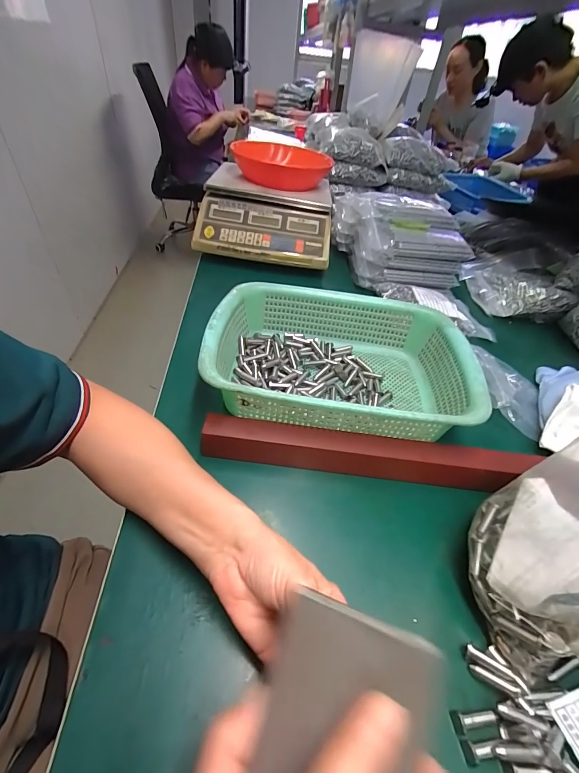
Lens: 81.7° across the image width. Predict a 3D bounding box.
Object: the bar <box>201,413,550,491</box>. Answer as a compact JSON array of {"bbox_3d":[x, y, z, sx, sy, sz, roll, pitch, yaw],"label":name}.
[{"bbox_3d":[0.074,0.068,0.338,0.315,0.047,0.028,7,45,-1],"label":"bar"}]

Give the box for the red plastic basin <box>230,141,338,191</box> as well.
[{"bbox_3d":[-0.011,-0.474,0.725,0.196,0.071,0.215,4,45,-4],"label":"red plastic basin"}]

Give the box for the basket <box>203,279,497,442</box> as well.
[{"bbox_3d":[0.058,-0.031,0.412,0.291,0.085,0.221,8,45,1],"label":"basket"}]

